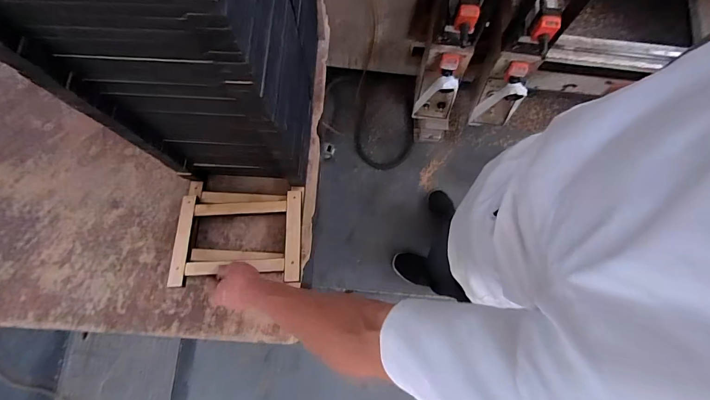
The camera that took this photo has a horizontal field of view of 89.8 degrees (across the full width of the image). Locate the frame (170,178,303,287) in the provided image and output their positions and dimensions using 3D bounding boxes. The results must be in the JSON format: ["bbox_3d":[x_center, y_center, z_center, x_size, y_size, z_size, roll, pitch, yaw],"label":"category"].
[{"bbox_3d":[-0.218,0.061,0.674,0.242,0.052,0.187,-1,78,0],"label":"frame"}]

